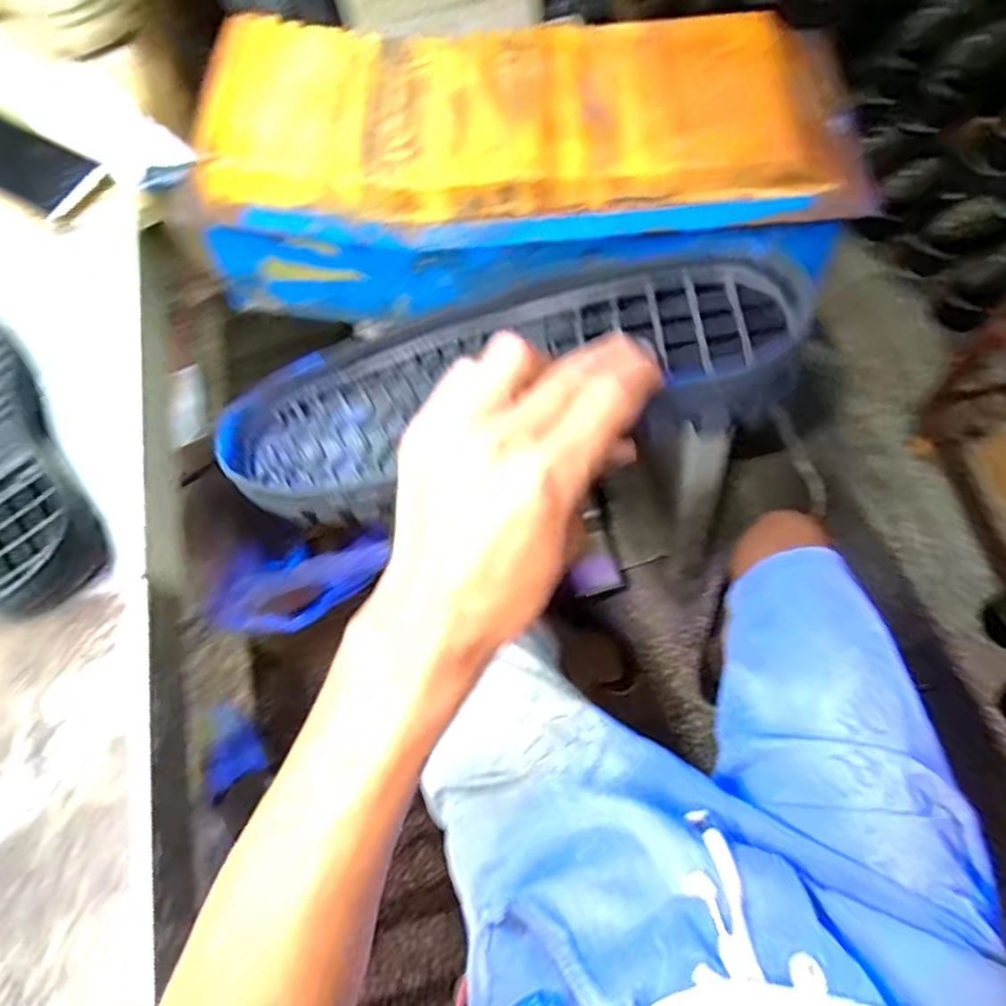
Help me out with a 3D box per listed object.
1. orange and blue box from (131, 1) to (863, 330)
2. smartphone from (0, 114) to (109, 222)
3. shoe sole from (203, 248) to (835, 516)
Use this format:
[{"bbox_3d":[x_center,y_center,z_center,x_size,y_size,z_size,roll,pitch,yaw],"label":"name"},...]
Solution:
[{"bbox_3d":[0.016,-0.219,0.442,0.400,0.120,0.158,1,63,4],"label":"orange and blue box"},{"bbox_3d":[-0.421,-0.296,0.584,0.152,0.005,0.062,29,78,12],"label":"smartphone"},{"bbox_3d":[-0.008,-0.062,0.337,0.297,0.023,0.119,-12,61,15],"label":"shoe sole"}]

